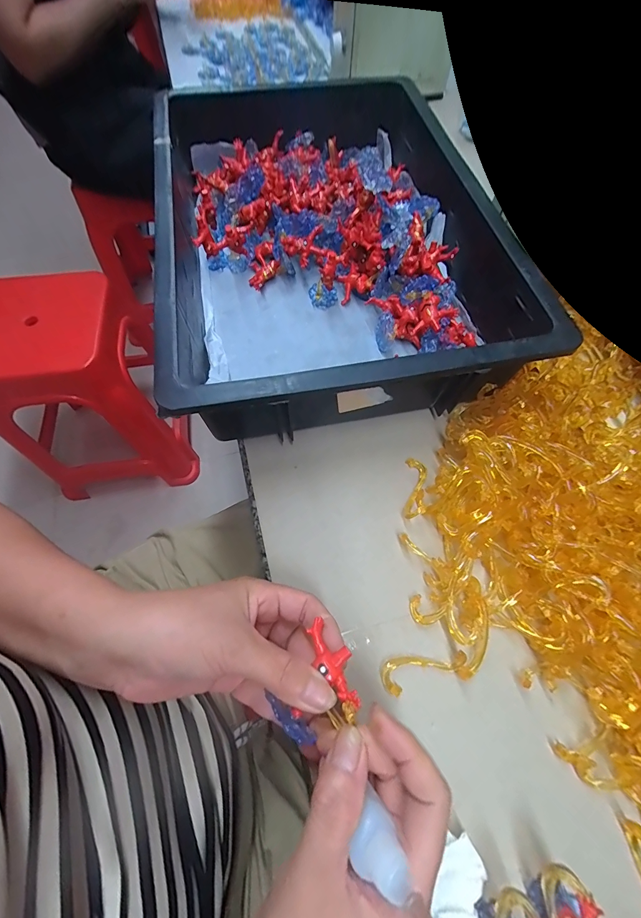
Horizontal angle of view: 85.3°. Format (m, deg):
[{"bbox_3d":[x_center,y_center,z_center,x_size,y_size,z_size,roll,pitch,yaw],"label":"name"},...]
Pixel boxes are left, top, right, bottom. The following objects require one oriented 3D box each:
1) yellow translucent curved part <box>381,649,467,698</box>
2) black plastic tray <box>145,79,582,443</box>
[{"bbox_3d":[0.071,0.145,0.243,0.058,0.012,0.022,-18,66,-9],"label":"yellow translucent curved part"},{"bbox_3d":[0.000,-0.240,0.368,0.298,0.099,0.451,-10,65,-6],"label":"black plastic tray"}]

